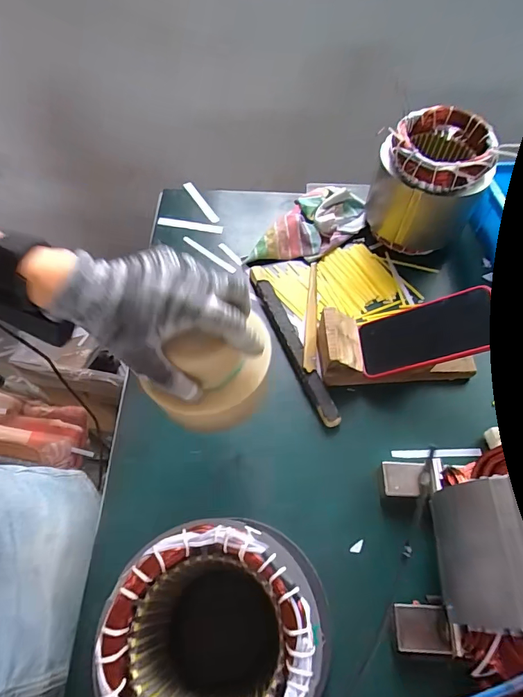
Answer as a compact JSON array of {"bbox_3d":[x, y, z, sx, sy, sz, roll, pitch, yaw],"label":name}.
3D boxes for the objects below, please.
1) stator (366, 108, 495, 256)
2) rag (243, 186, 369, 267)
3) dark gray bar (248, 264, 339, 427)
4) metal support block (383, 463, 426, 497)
[{"bbox_3d":[0.251,-0.250,0.639,0.155,0.152,0.144,17,60,10],"label":"stator"},{"bbox_3d":[0.082,-0.192,0.674,0.107,0.032,0.202,30,64,17],"label":"rag"},{"bbox_3d":[0.038,-0.013,0.576,0.029,0.019,0.260,-18,60,-10],"label":"dark gray bar"},{"bbox_3d":[0.161,0.150,0.477,0.045,0.015,0.037,1,59,1],"label":"metal support block"}]

